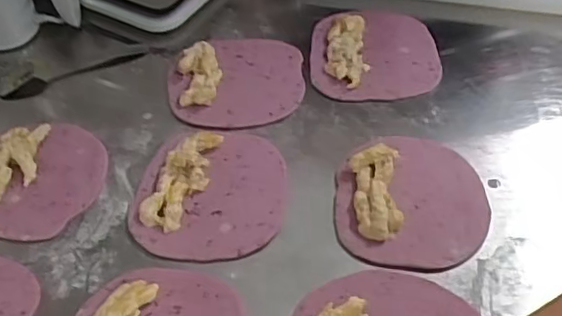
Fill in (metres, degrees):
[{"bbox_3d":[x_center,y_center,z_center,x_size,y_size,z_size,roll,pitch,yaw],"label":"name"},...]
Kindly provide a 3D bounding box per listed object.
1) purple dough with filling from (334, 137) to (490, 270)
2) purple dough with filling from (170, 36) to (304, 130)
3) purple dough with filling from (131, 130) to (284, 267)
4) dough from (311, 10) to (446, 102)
[{"bbox_3d":[0.113,0.029,0.514,0.126,0.021,0.133,4,50,4],"label":"purple dough with filling"},{"bbox_3d":[-0.047,-0.086,0.621,0.137,0.021,0.119,-7,50,-5],"label":"purple dough with filling"},{"bbox_3d":[-0.063,0.024,0.527,0.129,0.021,0.136,2,50,2],"label":"purple dough with filling"},{"bbox_3d":[0.099,-0.120,0.641,0.134,0.024,0.137,-5,50,-3],"label":"dough"}]

